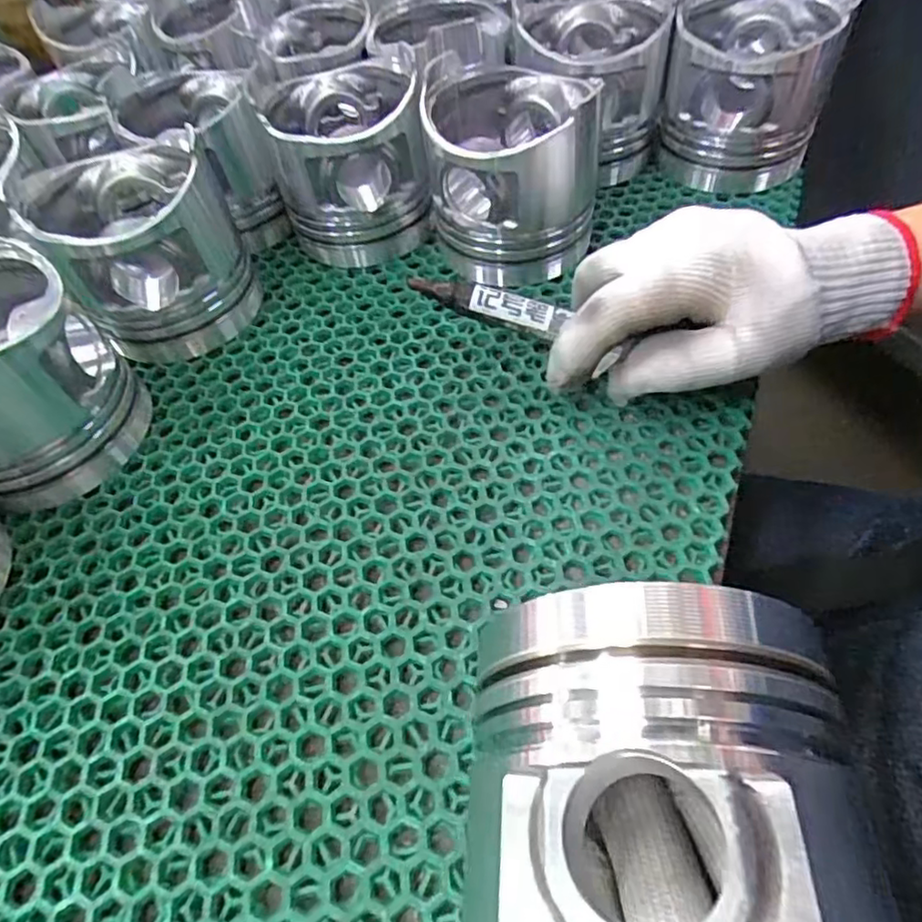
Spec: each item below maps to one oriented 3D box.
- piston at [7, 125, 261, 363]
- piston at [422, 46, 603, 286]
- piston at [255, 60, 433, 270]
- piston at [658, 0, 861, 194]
[{"bbox_3d":[-0.163,-0.110,0.315,0.085,0.081,0.087,-2,54,3],"label":"piston"},{"bbox_3d":[0.028,-0.153,0.325,0.086,0.084,0.090,2,55,7],"label":"piston"},{"bbox_3d":[-0.064,-0.171,0.349,0.084,0.080,0.087,-14,55,-5],"label":"piston"},{"bbox_3d":[0.169,-0.223,0.362,0.087,0.085,0.094,14,57,14],"label":"piston"}]

